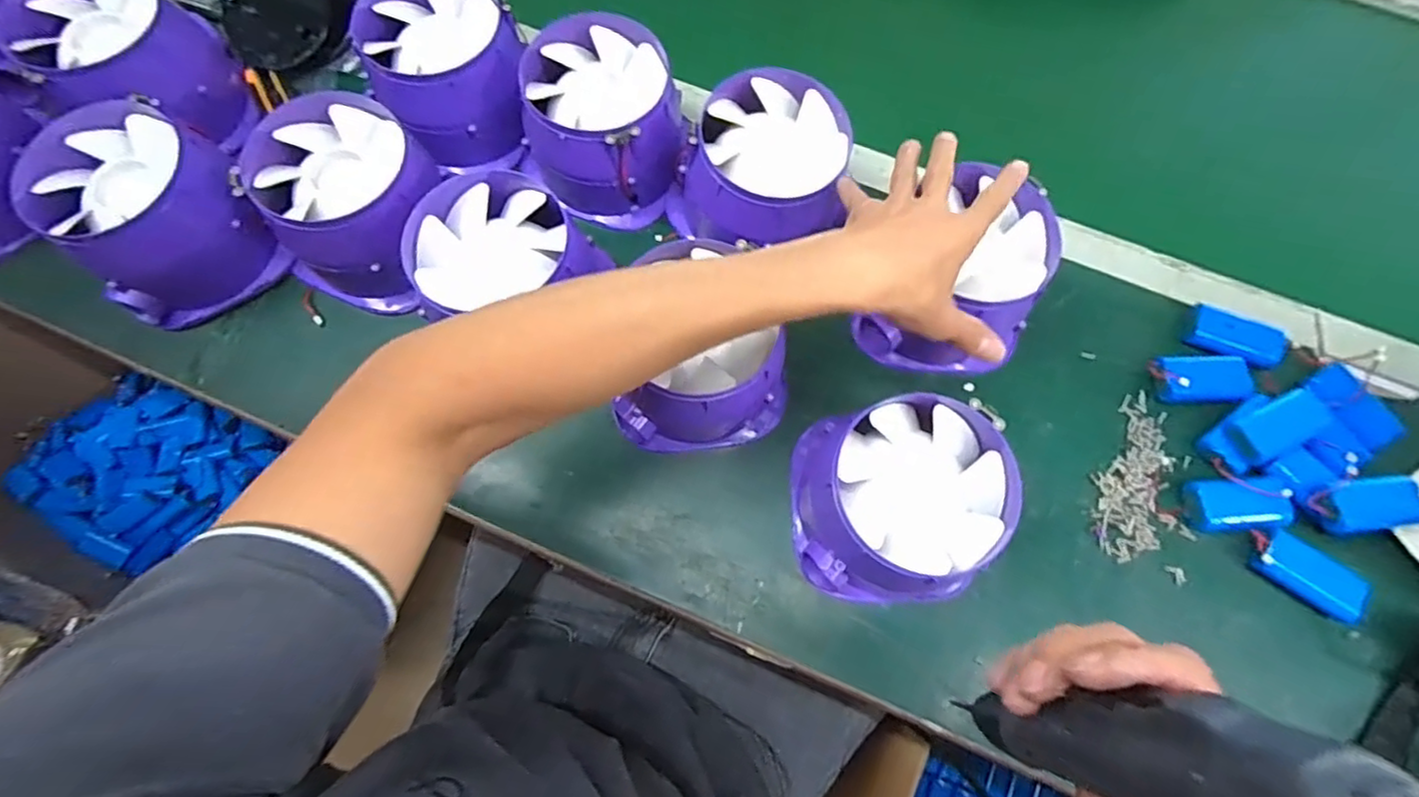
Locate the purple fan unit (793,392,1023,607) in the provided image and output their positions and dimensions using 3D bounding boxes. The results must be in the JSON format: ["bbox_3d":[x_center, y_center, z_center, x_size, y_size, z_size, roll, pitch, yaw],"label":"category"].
[{"bbox_3d":[0.129,0.068,0.431,0.129,0.090,0.139,5,72,1],"label":"purple fan unit"}]

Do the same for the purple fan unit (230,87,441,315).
[{"bbox_3d":[-0.276,-0.153,0.487,0.129,0.096,0.129,0,72,-1],"label":"purple fan unit"}]

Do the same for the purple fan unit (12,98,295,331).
[{"bbox_3d":[-0.422,-0.142,0.481,0.131,0.095,0.128,-40,77,-12],"label":"purple fan unit"}]

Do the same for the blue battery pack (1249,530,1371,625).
[{"bbox_3d":[0.438,0.130,0.455,0.069,0.019,0.035,36,75,10],"label":"blue battery pack"}]

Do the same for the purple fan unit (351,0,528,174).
[{"bbox_3d":[-0.217,-0.274,0.529,0.124,0.083,0.151,-21,74,-7],"label":"purple fan unit"}]

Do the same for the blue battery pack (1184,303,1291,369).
[{"bbox_3d":[0.434,-0.049,0.508,0.074,0.017,0.035,25,74,7],"label":"blue battery pack"}]

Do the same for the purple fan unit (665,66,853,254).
[{"bbox_3d":[0.048,-0.177,0.504,0.131,0.093,0.125,0,72,-1],"label":"purple fan unit"}]

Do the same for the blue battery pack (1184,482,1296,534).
[{"bbox_3d":[0.395,0.082,0.466,0.067,0.020,0.036,2,72,0],"label":"blue battery pack"}]

